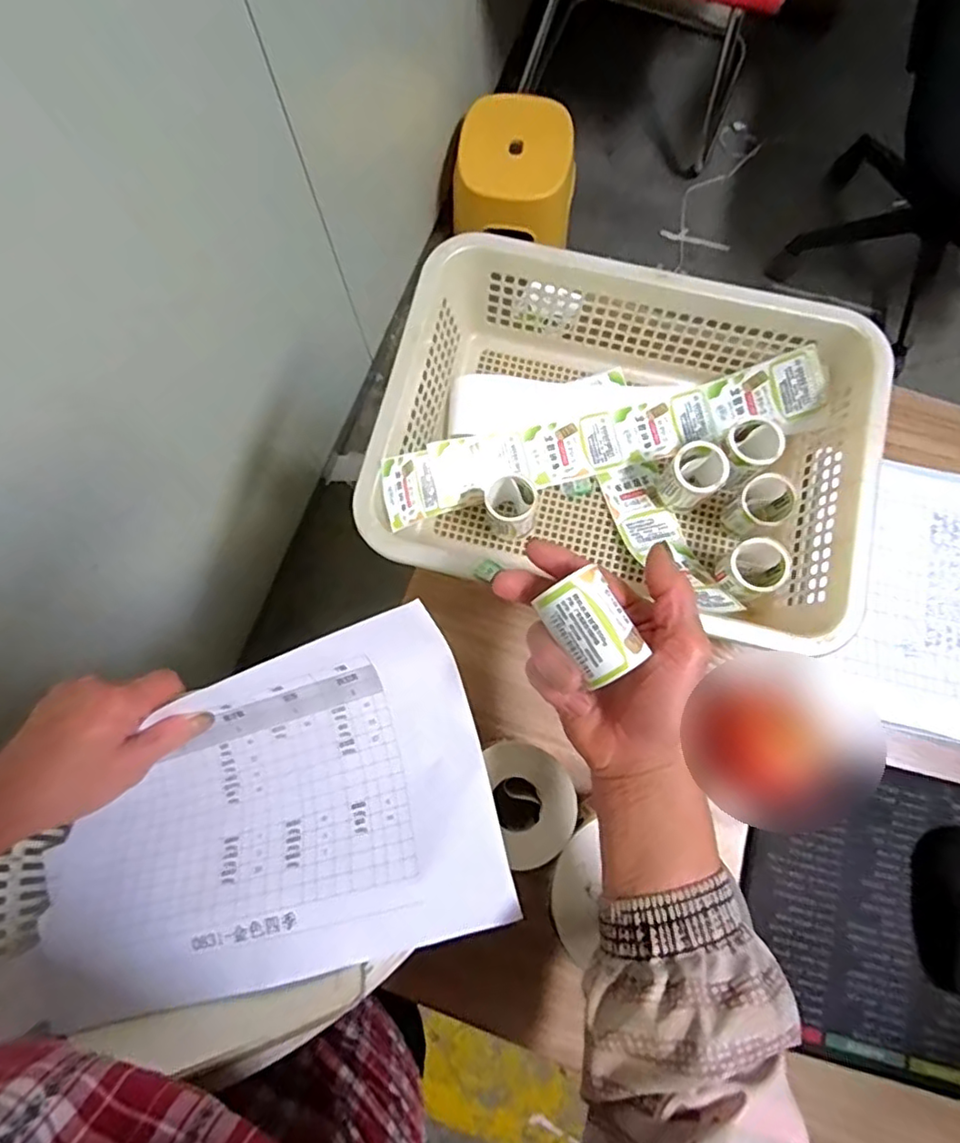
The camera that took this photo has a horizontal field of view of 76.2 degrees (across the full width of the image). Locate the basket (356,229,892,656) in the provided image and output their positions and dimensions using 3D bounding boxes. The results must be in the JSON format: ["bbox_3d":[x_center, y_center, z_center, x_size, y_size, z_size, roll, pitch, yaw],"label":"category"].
[{"bbox_3d":[0.108,-0.097,0.481,0.346,0.091,0.263,12,78,3],"label":"basket"}]

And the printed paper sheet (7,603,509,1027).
[{"bbox_3d":[-0.144,0.160,0.385,0.295,0.069,0.184,-18,78,-3],"label":"printed paper sheet"}]

